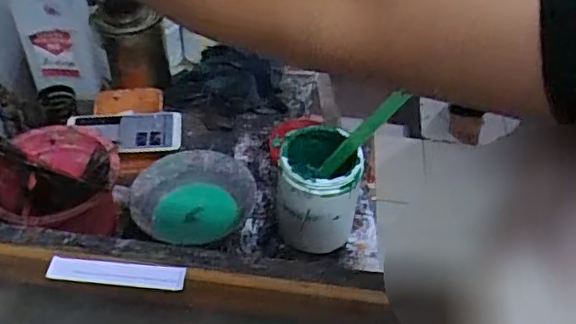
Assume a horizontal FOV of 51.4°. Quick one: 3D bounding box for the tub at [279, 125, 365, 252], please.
[{"bbox_3d":[0.038,0.038,0.741,0.089,0.146,0.086,2,46,-2],"label":"tub"}]

